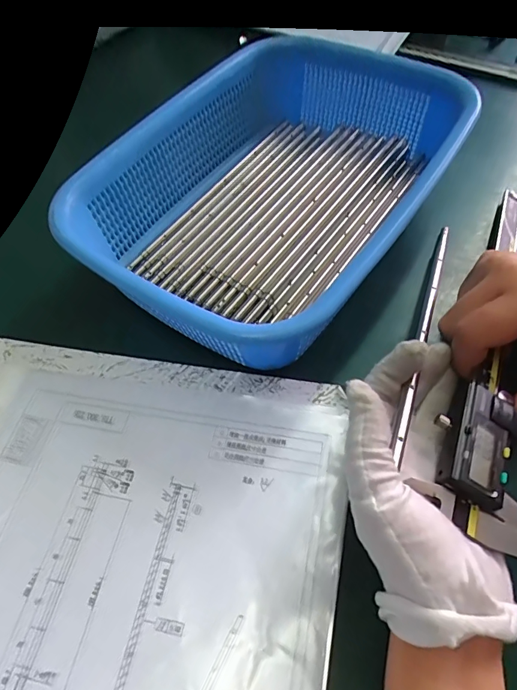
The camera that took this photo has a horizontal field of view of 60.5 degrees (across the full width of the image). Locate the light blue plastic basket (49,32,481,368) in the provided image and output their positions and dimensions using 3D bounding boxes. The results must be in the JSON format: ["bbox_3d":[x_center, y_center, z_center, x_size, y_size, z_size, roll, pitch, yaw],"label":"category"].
[{"bbox_3d":[0.011,-0.110,0.324,0.191,0.074,0.271,27,62,19],"label":"light blue plastic basket"}]

